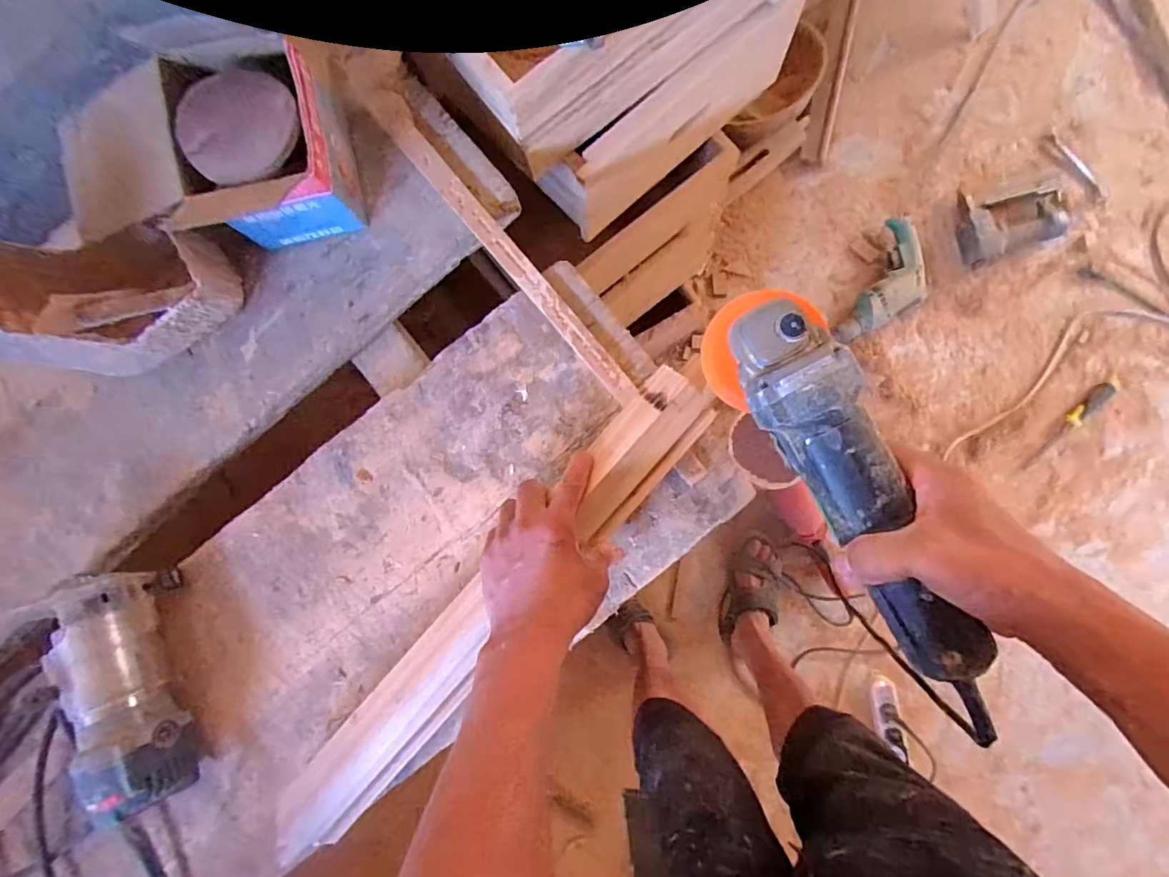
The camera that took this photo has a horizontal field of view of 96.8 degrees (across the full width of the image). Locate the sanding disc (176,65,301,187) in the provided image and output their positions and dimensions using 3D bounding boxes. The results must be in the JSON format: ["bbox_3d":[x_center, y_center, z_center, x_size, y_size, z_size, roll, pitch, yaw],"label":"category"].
[{"bbox_3d":[-0.283,-0.257,0.424,0.095,0.015,0.078,-19,104,2],"label":"sanding disc"}]

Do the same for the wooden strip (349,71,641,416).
[{"bbox_3d":[-0.093,-0.200,0.511,0.031,0.022,0.423,-39,84,5],"label":"wooden strip"}]

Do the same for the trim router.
[{"bbox_3d":[-0.430,0.233,0.489,0.081,0.082,0.209,-17,86,3],"label":"trim router"}]

